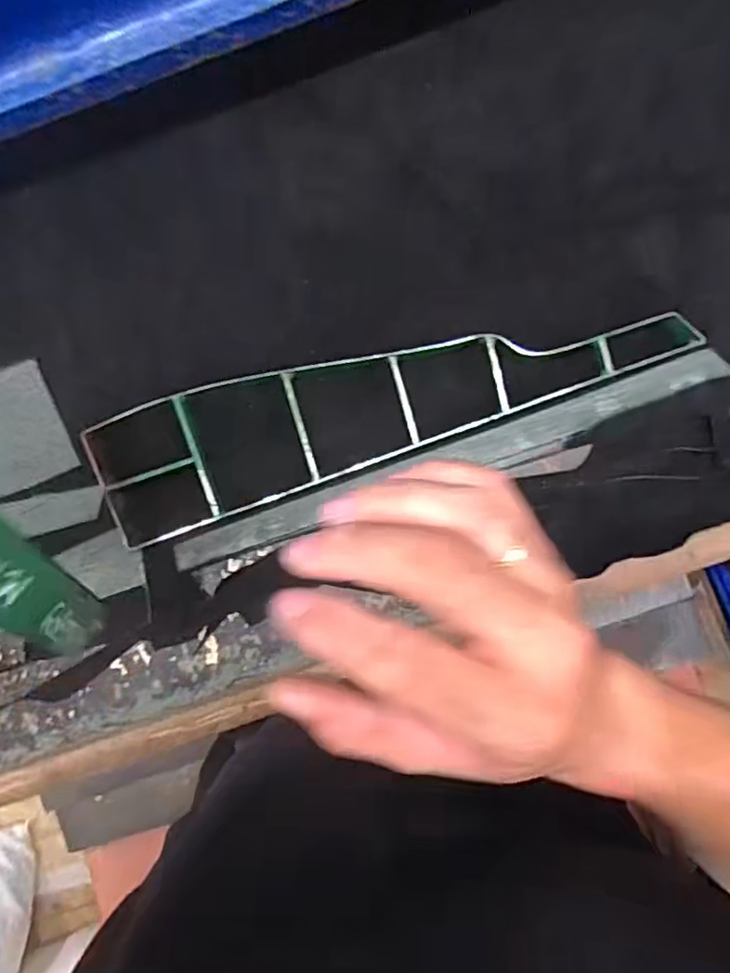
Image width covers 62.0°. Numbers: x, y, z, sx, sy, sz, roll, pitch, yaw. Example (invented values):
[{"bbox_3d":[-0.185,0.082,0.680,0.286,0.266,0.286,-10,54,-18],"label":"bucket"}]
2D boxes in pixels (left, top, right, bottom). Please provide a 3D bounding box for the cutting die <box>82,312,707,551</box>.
[{"bbox_3d":[0.015,-0.074,0.477,0.474,0.047,0.103,-20,90,3],"label":"cutting die"}]

